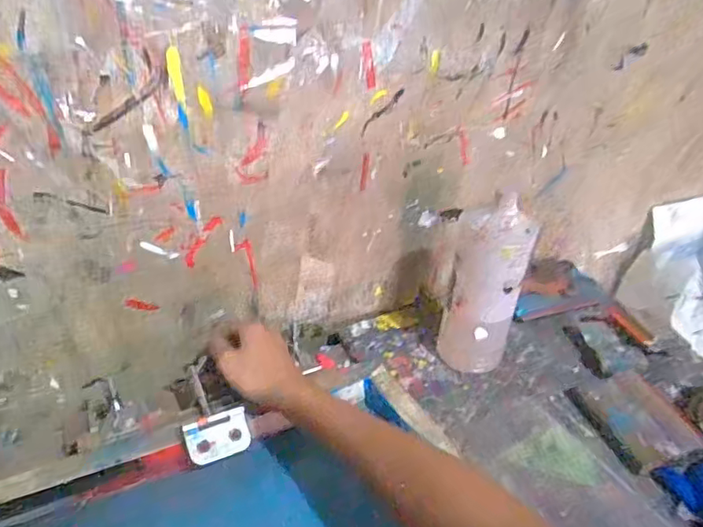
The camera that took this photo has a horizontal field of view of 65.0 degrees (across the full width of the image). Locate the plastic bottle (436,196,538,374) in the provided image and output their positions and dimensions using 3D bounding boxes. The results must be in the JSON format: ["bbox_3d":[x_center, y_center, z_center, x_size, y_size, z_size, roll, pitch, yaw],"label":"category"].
[{"bbox_3d":[0.158,0.035,0.641,0.065,0.216,0.063,-13,38,-23],"label":"plastic bottle"}]

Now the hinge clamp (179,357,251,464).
[{"bbox_3d":[-0.146,0.147,0.558,0.060,0.031,0.103,-16,39,-26],"label":"hinge clamp"}]

